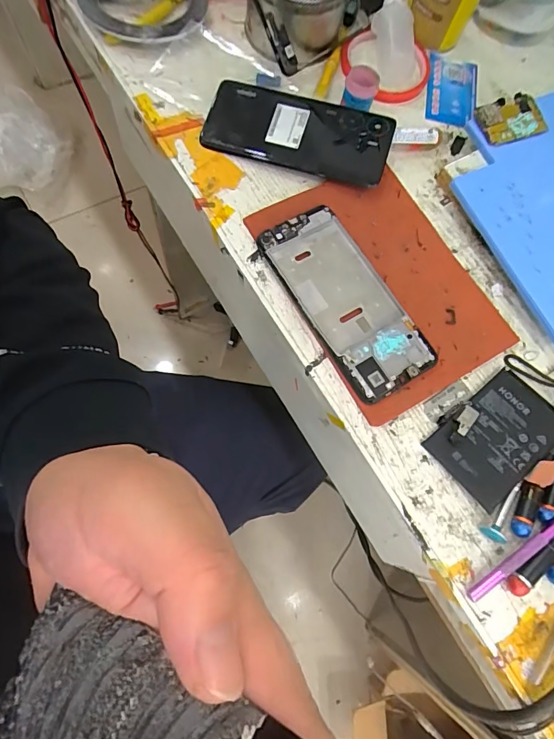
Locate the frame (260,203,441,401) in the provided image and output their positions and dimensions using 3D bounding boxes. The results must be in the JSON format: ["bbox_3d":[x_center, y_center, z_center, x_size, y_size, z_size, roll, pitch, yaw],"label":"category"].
[{"bbox_3d":[0.055,-0.056,0.345,0.070,0.011,0.161,-29,78,-15],"label":"frame"}]

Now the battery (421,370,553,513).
[{"bbox_3d":[0.168,0.050,0.322,0.096,0.009,0.064,-36,80,-9],"label":"battery"}]

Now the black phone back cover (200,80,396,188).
[{"bbox_3d":[0.018,-0.212,0.374,0.160,0.013,0.073,18,77,3],"label":"black phone back cover"}]

